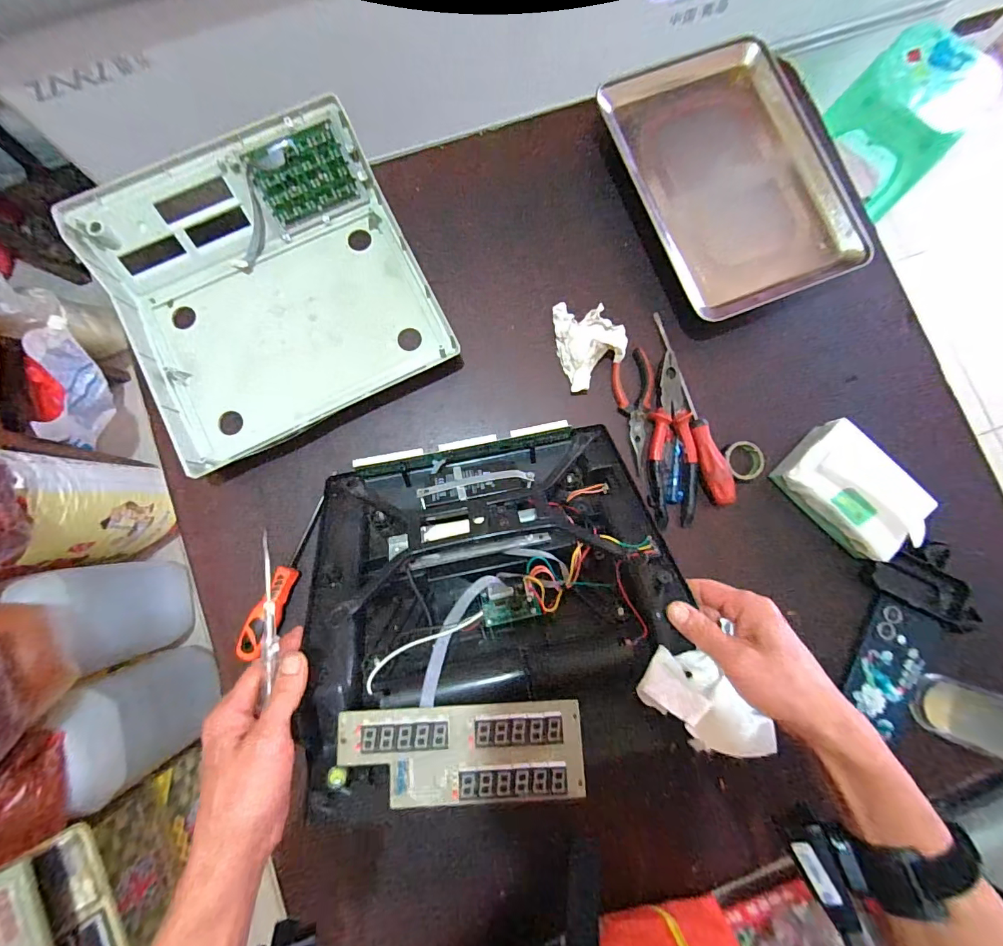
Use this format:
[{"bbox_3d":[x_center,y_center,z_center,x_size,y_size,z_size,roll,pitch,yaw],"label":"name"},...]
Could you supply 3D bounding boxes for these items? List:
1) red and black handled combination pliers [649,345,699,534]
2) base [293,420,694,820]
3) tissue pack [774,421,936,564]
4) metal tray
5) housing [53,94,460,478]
[{"bbox_3d":[0.206,-0.040,0.547,0.054,0.020,0.202,-2,83,-3],"label":"red and black handled combination pliers"},{"bbox_3d":[-0.010,0.098,0.420,0.331,0.071,0.330,-11,50,-3],"label":"base"},{"bbox_3d":[0.411,0.019,0.528,0.145,0.068,0.100,43,84,3],"label":"tissue pack"},{"bbox_3d":[0.290,-0.371,0.582,0.250,0.060,0.338,-20,84,-4],"label":"metal tray"},{"bbox_3d":[-0.274,-0.218,0.543,0.343,0.077,0.327,-27,85,-5],"label":"housing"}]

